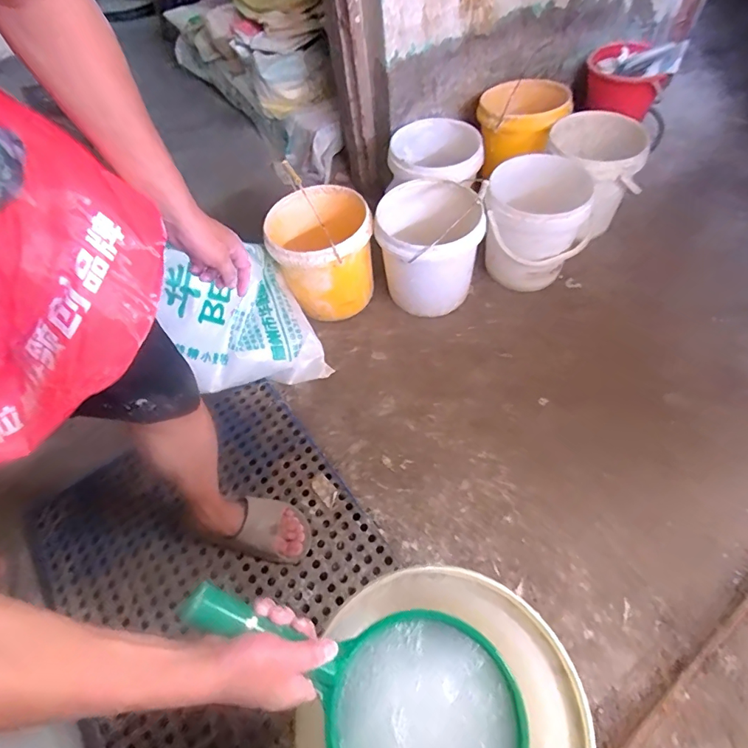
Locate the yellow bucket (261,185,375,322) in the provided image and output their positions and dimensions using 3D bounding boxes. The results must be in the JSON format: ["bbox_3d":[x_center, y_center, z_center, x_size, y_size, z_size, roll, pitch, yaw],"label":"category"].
[{"bbox_3d":[-0.131,-0.308,1.255,0.254,0.257,0.271,-1,54,2],"label":"yellow bucket"}]

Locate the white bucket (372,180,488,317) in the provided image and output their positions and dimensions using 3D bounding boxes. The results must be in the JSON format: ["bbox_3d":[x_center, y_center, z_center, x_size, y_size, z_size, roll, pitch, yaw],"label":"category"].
[{"bbox_3d":[0.145,-0.319,1.212,0.253,0.286,0.273,-1,54,2],"label":"white bucket"}]

